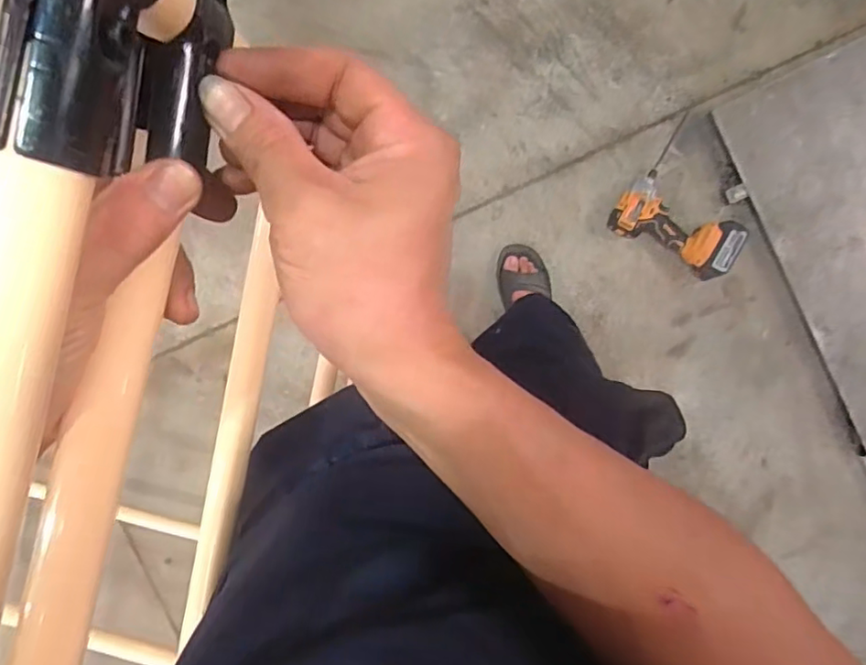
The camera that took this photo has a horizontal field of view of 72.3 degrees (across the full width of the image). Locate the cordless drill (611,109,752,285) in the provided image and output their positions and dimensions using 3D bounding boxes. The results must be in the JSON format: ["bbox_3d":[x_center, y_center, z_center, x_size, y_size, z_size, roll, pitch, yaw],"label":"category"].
[{"bbox_3d":[0.570,-0.275,1.299,0.275,0.072,0.291,41,96,2],"label":"cordless drill"}]

